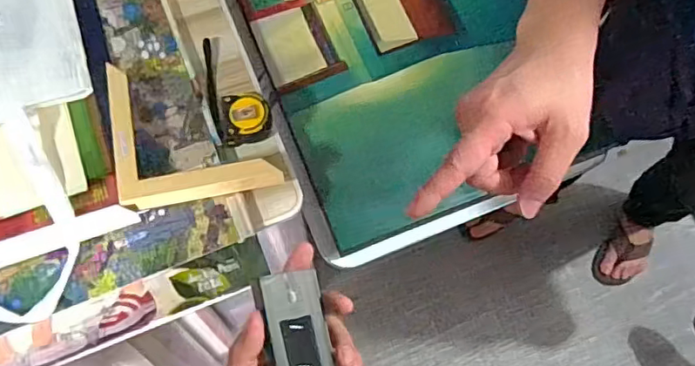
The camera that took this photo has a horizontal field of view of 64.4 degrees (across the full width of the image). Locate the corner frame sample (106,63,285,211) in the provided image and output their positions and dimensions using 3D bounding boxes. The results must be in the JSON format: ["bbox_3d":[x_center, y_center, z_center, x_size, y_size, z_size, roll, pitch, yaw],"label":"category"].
[{"bbox_3d":[-0.203,-0.071,0.732,0.197,0.047,0.188,-11,72,-6],"label":"corner frame sample"}]

